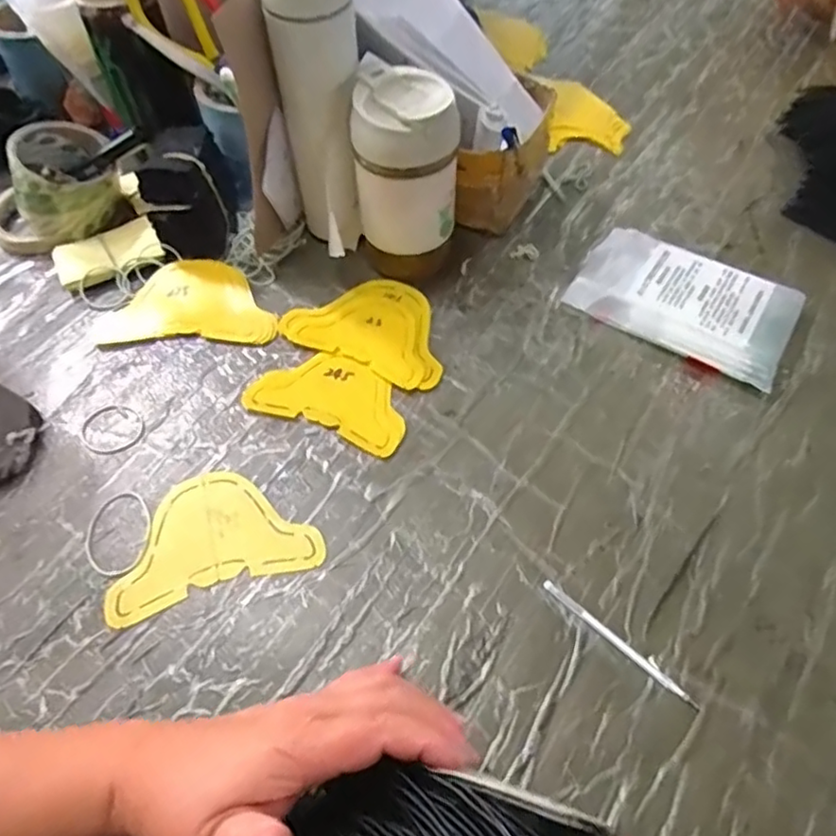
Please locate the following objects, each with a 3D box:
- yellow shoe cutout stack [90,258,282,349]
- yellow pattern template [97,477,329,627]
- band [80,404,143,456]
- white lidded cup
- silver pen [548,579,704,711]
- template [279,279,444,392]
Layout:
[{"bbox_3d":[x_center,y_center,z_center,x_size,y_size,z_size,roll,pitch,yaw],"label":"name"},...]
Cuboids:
[{"bbox_3d":[-0.201,-0.104,0.566,0.151,0.017,0.087,0,57,1],"label":"yellow shoe cutout stack"},{"bbox_3d":[-0.145,0.081,0.445,0.140,0.005,0.091,-17,58,-10],"label":"yellow pattern template"},{"bbox_3d":[-0.239,0.009,0.497,0.045,0.004,0.049,-36,63,-20],"label":"band"},{"bbox_3d":[-0.010,-0.195,0.527,0.079,0.156,0.075,1,54,-2],"label":"white lidded cup"},{"bbox_3d":[0.126,0.141,0.400,0.110,0.005,0.007,39,65,23],"label":"silver pen"},{"bbox_3d":[-0.035,-0.081,0.547,0.143,0.004,0.096,24,61,17],"label":"template"}]

